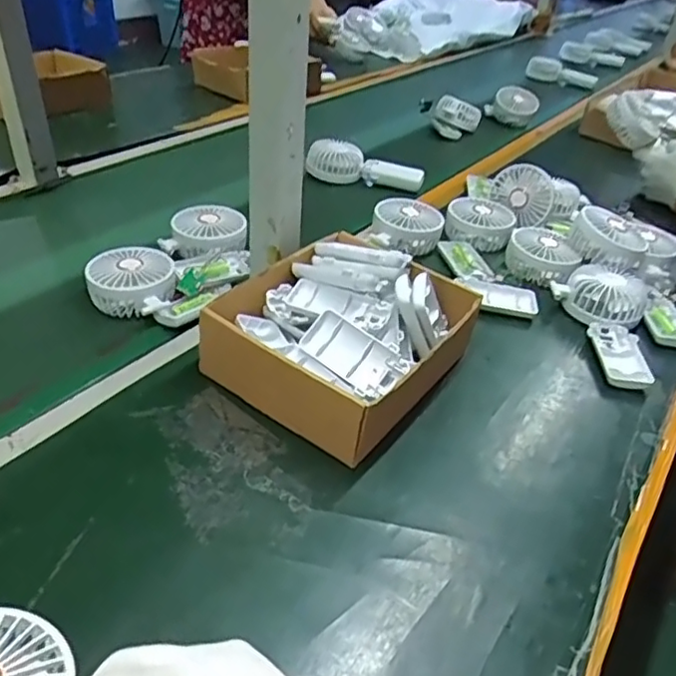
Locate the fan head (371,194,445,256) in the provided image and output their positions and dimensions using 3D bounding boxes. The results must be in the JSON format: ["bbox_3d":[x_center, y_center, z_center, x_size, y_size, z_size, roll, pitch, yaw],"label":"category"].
[{"bbox_3d":[0.087,-0.140,0.787,0.087,0.049,0.081,10,35,7],"label":"fan head"}]

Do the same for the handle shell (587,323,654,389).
[{"bbox_3d":[0.293,0.019,0.656,0.044,0.018,0.091,4,35,-2],"label":"handle shell"}]

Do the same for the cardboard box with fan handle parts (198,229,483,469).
[{"bbox_3d":[0.008,-0.008,0.577,0.178,0.082,0.212,25,39,26],"label":"cardboard box with fan handle parts"}]

